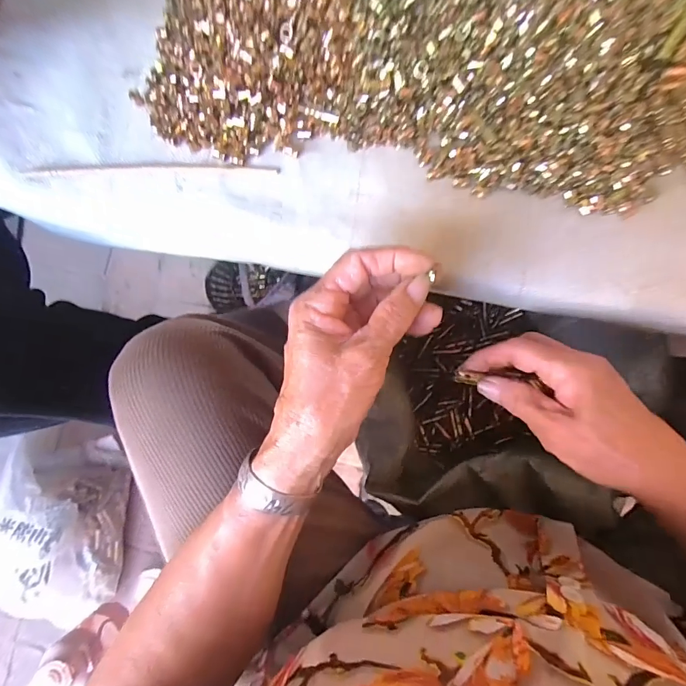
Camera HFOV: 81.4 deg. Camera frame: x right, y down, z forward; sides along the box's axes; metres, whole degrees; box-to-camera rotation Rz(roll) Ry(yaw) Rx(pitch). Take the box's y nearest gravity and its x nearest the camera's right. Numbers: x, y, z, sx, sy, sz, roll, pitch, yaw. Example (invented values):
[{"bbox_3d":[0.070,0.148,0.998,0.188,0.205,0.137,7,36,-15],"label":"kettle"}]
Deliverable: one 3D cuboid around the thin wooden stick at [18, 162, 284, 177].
[{"bbox_3d":[-0.163,-0.147,0.332,0.220,0.009,0.013,1,88,7],"label":"thin wooden stick"}]

